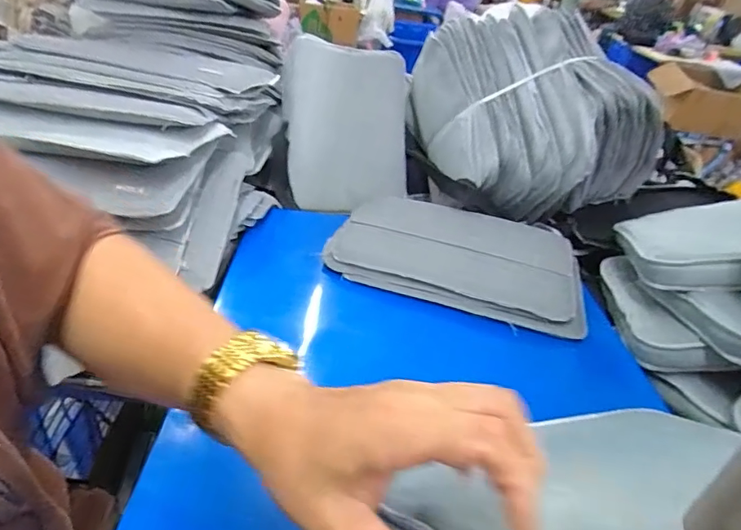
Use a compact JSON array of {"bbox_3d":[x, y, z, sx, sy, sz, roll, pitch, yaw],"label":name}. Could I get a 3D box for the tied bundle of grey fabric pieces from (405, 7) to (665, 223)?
[{"bbox_3d":[0.299,-0.292,0.910,0.332,0.275,0.394,-9,38,-22],"label":"tied bundle of grey fabric pieces"}]

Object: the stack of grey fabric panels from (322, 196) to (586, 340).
[{"bbox_3d":[0.138,-0.019,0.744,0.374,0.031,0.263,16,36,12],"label":"stack of grey fabric panels"}]

